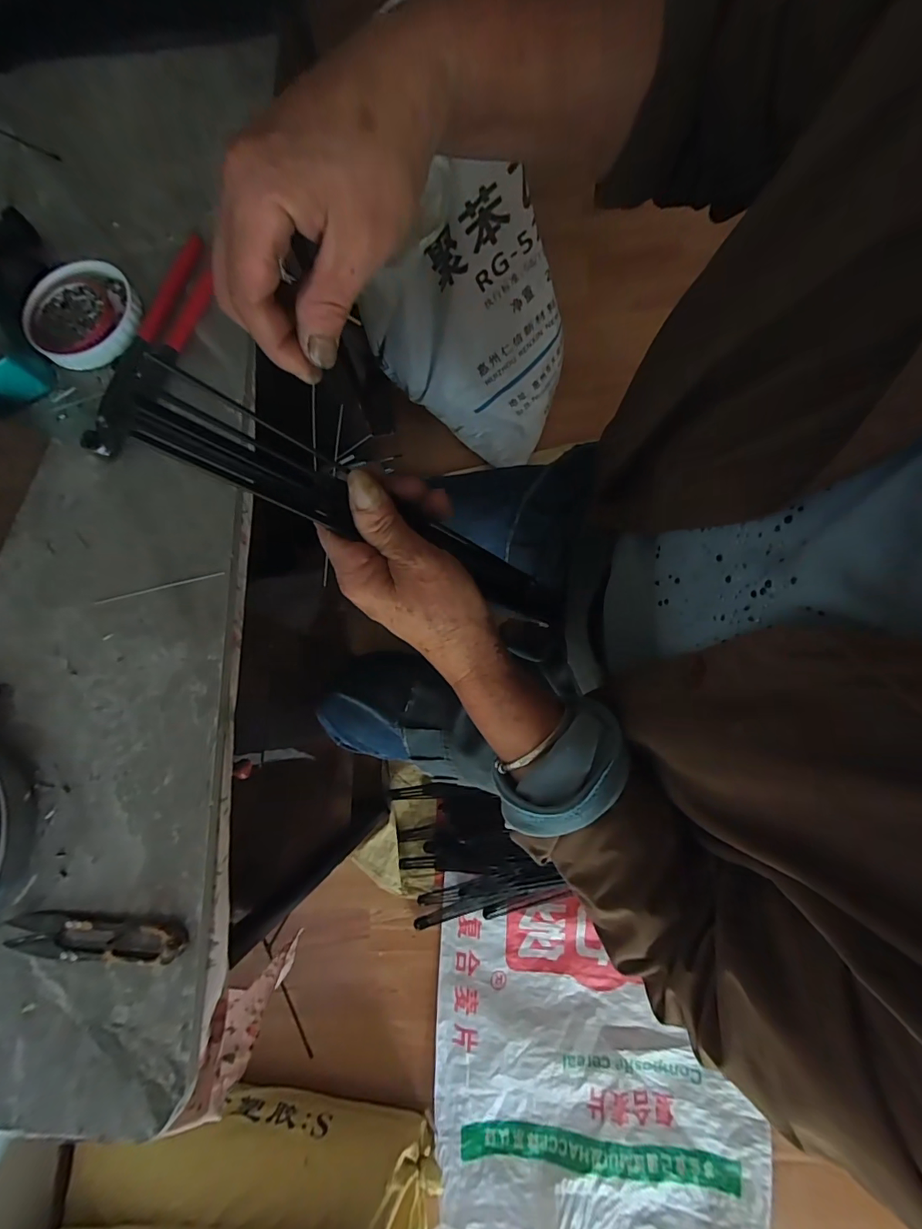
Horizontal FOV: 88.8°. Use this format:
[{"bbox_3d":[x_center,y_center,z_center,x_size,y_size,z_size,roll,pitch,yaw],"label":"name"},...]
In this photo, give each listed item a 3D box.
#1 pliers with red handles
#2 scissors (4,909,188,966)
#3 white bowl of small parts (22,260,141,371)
[{"bbox_3d":[-0.244,-0.211,0.369,0.048,0.020,0.191,15,81,7],"label":"pliers with red handles"},{"bbox_3d":[-0.228,0.198,0.287,0.117,0.014,0.026,-1,79,4],"label":"scissors"},{"bbox_3d":[-0.305,-0.243,0.382,0.084,0.016,0.090,-1,79,4],"label":"white bowl of small parts"}]

